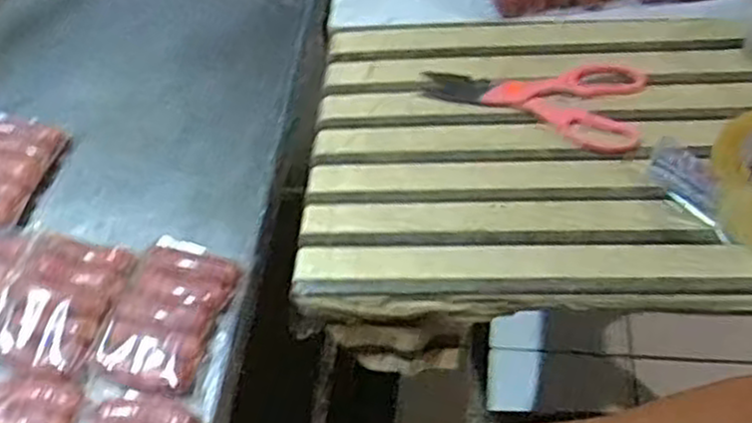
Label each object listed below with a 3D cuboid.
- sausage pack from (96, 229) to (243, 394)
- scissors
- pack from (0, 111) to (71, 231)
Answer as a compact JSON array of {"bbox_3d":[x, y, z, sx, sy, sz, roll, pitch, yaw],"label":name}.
[{"bbox_3d":[-0.174,0.083,0.669,0.087,0.025,0.141,11,53,12],"label":"sausage pack"},{"bbox_3d":[0.143,-0.111,0.724,0.193,0.010,0.102,16,54,16],"label":"scissors"},{"bbox_3d":[-0.369,-0.040,0.785,0.097,0.032,0.146,5,52,7],"label":"pack"}]

